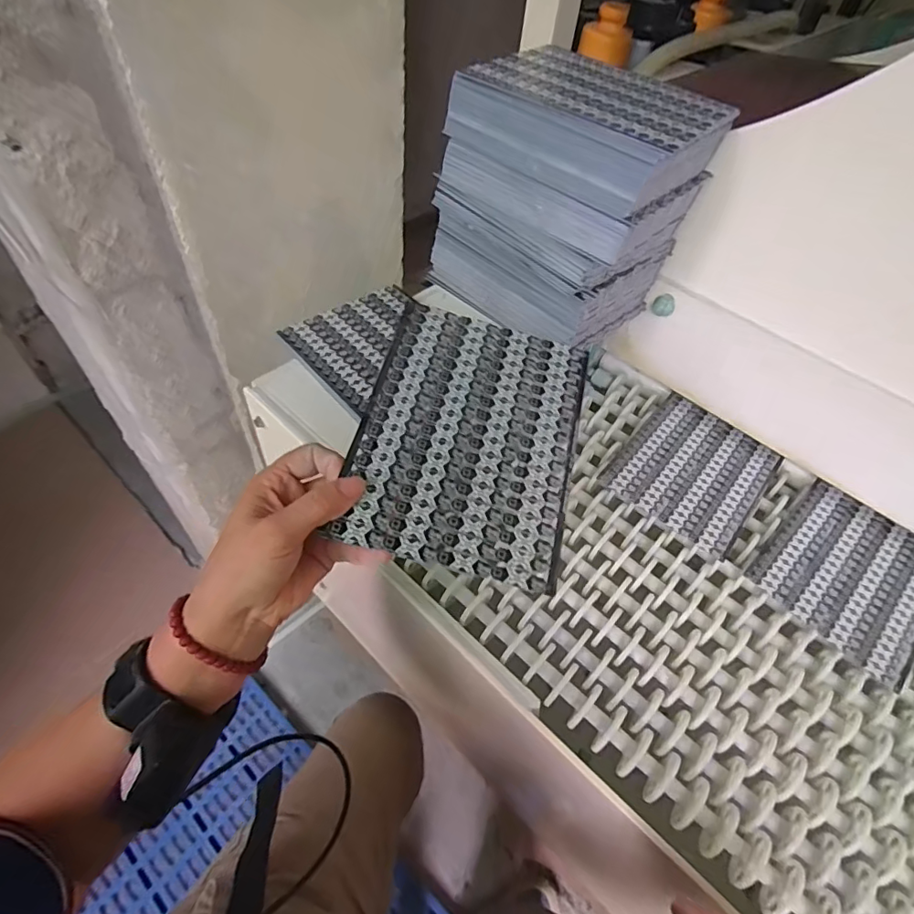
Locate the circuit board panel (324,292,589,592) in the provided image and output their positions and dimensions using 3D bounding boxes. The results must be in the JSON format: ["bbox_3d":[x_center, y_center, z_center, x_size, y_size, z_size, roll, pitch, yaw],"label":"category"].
[{"bbox_3d":[0.010,-0.018,0.352,0.141,0.004,0.193,15,60,0],"label":"circuit board panel"}]

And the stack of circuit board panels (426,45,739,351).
[{"bbox_3d":[0.100,-0.248,0.508,0.212,0.200,0.155,38,57,22],"label":"stack of circuit board panels"}]

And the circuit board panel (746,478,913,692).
[{"bbox_3d":[0.388,0.111,0.503,0.177,0.007,0.142,-35,63,-28],"label":"circuit board panel"}]

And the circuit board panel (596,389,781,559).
[{"bbox_3d":[0.263,0.011,0.570,0.142,0.009,0.180,35,57,20],"label":"circuit board panel"}]

